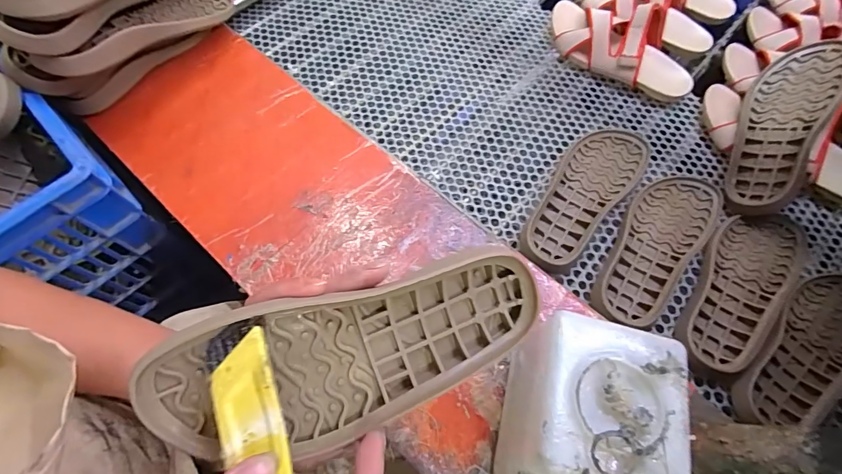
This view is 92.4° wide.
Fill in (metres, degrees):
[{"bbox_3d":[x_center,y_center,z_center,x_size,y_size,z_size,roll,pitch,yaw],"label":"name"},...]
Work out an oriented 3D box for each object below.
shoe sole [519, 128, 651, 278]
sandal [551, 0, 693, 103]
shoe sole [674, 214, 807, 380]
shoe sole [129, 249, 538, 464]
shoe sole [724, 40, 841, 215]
[{"bbox_3d":[0.217,-0.060,0.538,0.091,0.019,0.260,39,70,15],"label":"shoe sole"},{"bbox_3d":[0.303,-0.295,0.615,0.241,0.077,0.102,34,69,13],"label":"sandal"},{"bbox_3d":[0.384,0.054,0.484,0.250,0.022,0.097,-42,73,-18],"label":"shoe sole"},{"bbox_3d":[-0.036,0.074,0.255,0.242,0.027,0.092,-13,99,-17],"label":"shoe sole"},{"bbox_3d":[0.474,-0.144,0.532,0.092,0.025,0.255,22,81,45],"label":"shoe sole"}]

